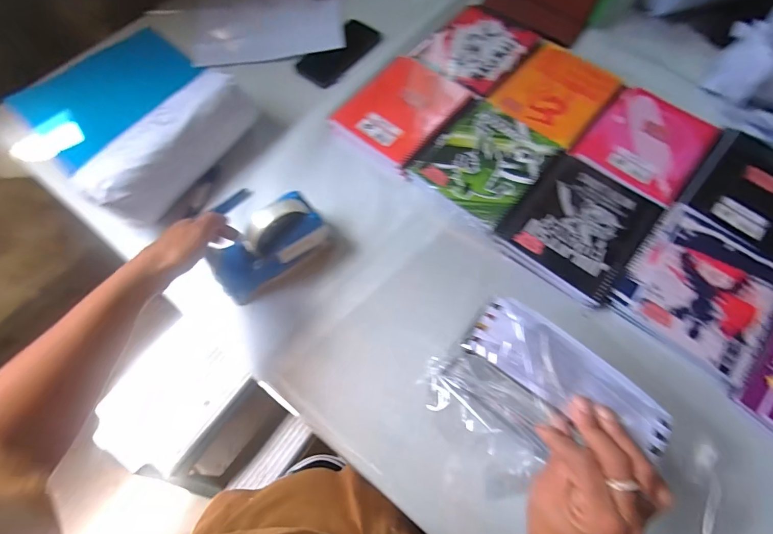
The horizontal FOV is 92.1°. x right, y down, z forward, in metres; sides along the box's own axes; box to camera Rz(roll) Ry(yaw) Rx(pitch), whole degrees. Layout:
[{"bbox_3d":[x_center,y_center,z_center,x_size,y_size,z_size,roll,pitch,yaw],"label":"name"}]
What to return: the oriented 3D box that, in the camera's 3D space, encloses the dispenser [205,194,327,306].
[{"bbox_3d":[-0.155,-0.032,0.483,0.146,0.090,0.053,-38,72,-13],"label":"dispenser"}]

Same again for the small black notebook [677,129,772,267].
[{"bbox_3d":[0.557,-0.115,0.553,0.165,0.023,0.210,42,74,18],"label":"small black notebook"}]

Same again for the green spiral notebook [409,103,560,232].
[{"bbox_3d":[0.153,-0.169,0.581,0.168,0.008,0.195,38,73,17],"label":"green spiral notebook"}]

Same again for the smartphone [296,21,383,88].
[{"bbox_3d":[-0.091,-0.401,0.693,0.083,0.006,0.172,33,71,15],"label":"smartphone"}]

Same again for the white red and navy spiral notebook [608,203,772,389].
[{"bbox_3d":[0.428,0.024,0.498,0.177,0.009,0.203,41,73,17],"label":"white red and navy spiral notebook"}]

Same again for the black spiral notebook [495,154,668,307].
[{"bbox_3d":[0.281,-0.065,0.536,0.170,0.008,0.207,37,72,16],"label":"black spiral notebook"}]

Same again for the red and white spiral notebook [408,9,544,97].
[{"bbox_3d":[0.166,-0.403,0.682,0.166,0.017,0.197,39,74,15],"label":"red and white spiral notebook"}]

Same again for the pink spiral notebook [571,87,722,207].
[{"bbox_3d":[0.422,-0.205,0.598,0.162,0.008,0.207,38,73,17],"label":"pink spiral notebook"}]

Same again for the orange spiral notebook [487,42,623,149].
[{"bbox_3d":[0.288,-0.300,0.633,0.160,0.011,0.190,38,73,17],"label":"orange spiral notebook"}]

